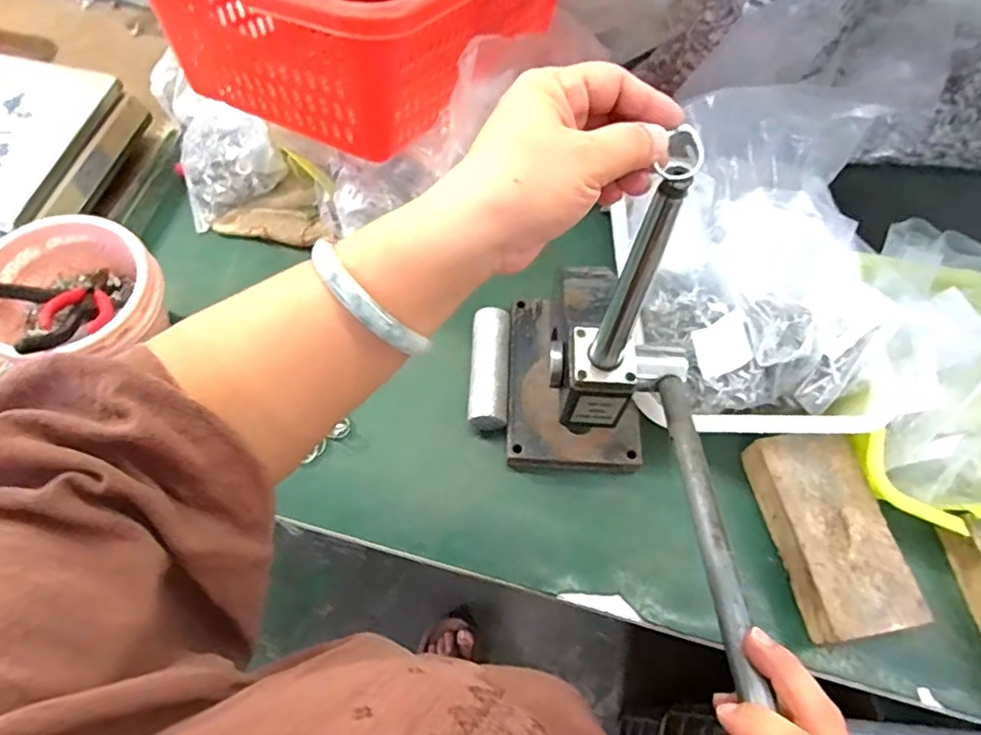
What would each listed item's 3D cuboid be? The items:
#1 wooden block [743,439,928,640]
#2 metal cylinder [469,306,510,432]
[{"bbox_3d":[0.310,0.151,0.557,0.091,0.052,0.176,-9,64,-6],"label":"wooden block"},{"bbox_3d":[0.000,0.004,0.628,0.038,0.040,0.130,2,63,0],"label":"metal cylinder"}]

